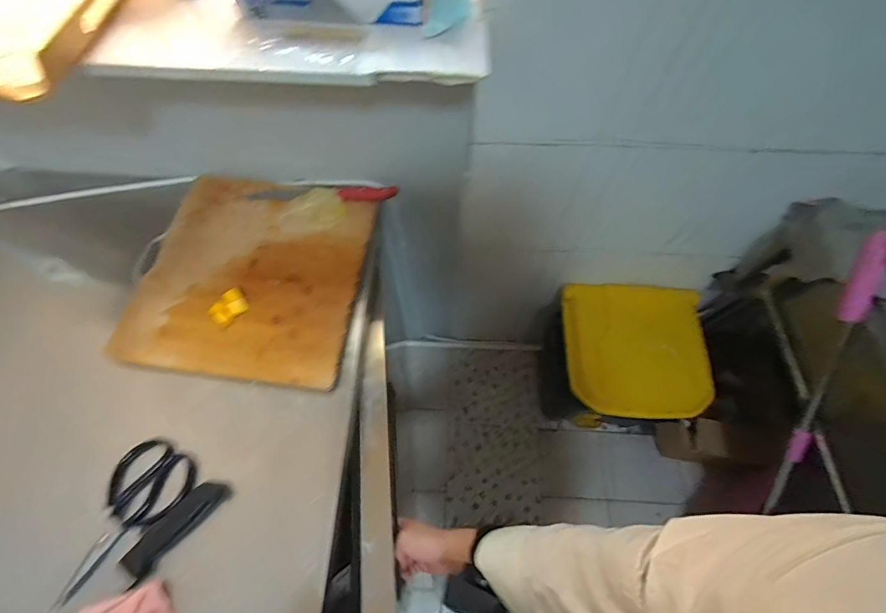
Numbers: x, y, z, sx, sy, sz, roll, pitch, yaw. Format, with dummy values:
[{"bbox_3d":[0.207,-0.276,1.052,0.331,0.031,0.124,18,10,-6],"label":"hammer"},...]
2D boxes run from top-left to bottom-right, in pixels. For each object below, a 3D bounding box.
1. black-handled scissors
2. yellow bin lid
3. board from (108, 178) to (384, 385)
[{"bbox_3d":[-0.416,0.263,0.492,0.097,0.019,0.195,37,70,16],"label":"black-handled scissors"},{"bbox_3d":[0.485,0.104,0.956,0.349,0.065,0.319,2,64,1],"label":"yellow bin lid"},{"bbox_3d":[-0.302,-0.056,0.626,0.342,0.038,0.348,8,64,3],"label":"board"}]

